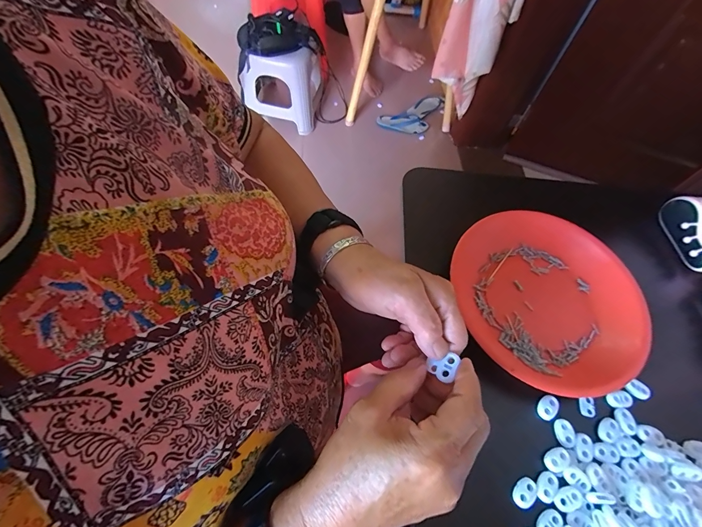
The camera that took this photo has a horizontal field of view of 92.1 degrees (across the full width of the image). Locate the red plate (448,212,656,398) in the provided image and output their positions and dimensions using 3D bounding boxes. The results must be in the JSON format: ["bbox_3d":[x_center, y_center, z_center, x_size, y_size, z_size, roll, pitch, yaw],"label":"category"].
[{"bbox_3d":[0.205,0.034,0.353,0.182,0.031,0.188,-1,64,-3],"label":"red plate"}]

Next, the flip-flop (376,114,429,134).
[{"bbox_3d":[0.246,-0.670,1.619,0.244,0.040,0.099,13,64,4],"label":"flip-flop"}]

